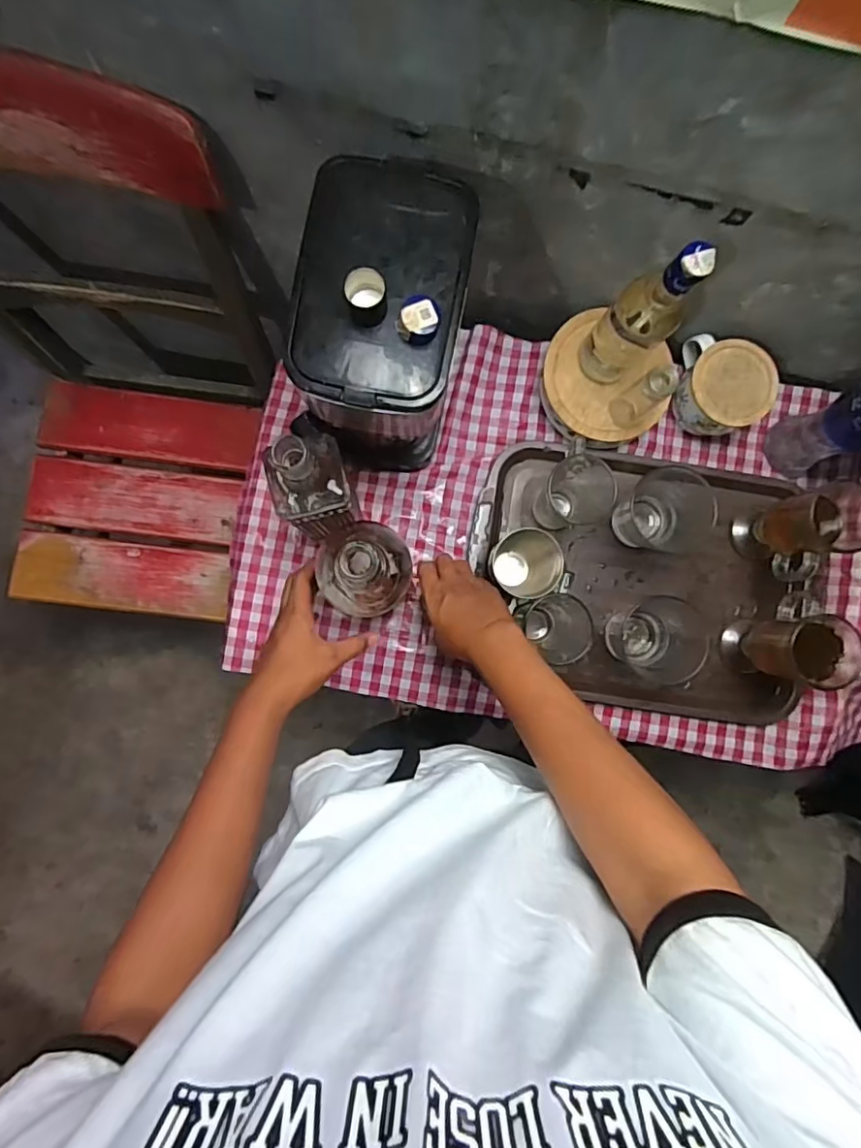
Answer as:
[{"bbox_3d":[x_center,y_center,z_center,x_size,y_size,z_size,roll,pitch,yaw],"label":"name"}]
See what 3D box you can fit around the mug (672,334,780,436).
[{"bbox_3d":[0.342,-0.221,0.671,0.101,0.068,0.099,13,86,-2],"label":"mug"}]

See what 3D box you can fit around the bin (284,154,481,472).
[{"bbox_3d":[-0.046,-0.215,0.555,0.128,0.261,0.173,9,86,-2],"label":"bin"}]

